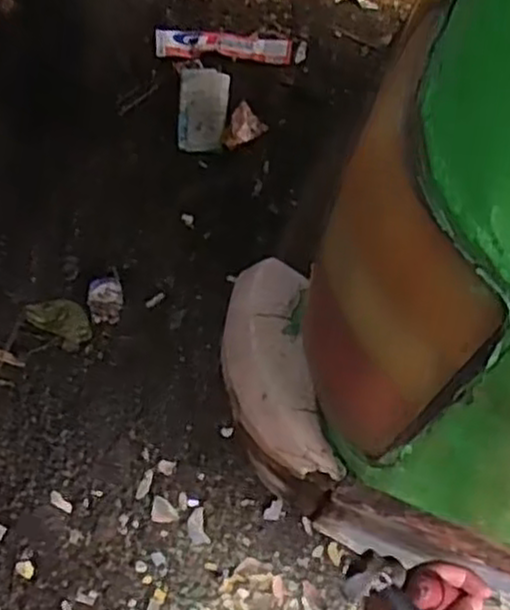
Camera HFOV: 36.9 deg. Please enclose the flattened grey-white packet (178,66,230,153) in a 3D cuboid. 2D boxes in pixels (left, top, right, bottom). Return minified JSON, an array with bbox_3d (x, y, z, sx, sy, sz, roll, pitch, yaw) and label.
[{"bbox_3d":[-0.111,-0.432,1.667,0.101,0.014,0.220,3,62,3],"label":"flattened grey-white packet"}]

